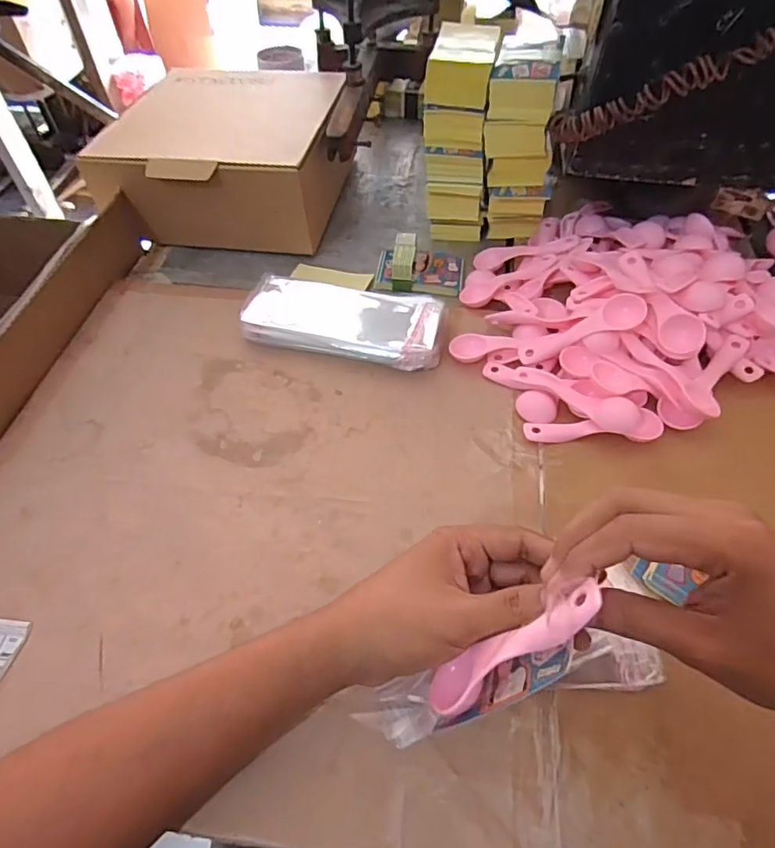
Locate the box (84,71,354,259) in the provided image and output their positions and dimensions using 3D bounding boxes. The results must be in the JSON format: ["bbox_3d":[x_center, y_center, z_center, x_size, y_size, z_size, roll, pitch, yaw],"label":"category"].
[{"bbox_3d":[-0.186,-0.341,0.661,0.262,0.100,0.275,4,55,4],"label":"box"}]

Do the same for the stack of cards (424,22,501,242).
[{"bbox_3d":[0.076,-0.310,0.587,0.072,0.186,0.102,3,55,3],"label":"stack of cards"}]

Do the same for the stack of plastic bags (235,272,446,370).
[{"bbox_3d":[-0.044,-0.104,0.521,0.196,0.027,0.091,11,54,8],"label":"stack of plastic bags"}]

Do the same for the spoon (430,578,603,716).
[{"bbox_3d":[0.061,0.113,0.265,0.110,0.015,0.023,-45,56,25],"label":"spoon"}]

